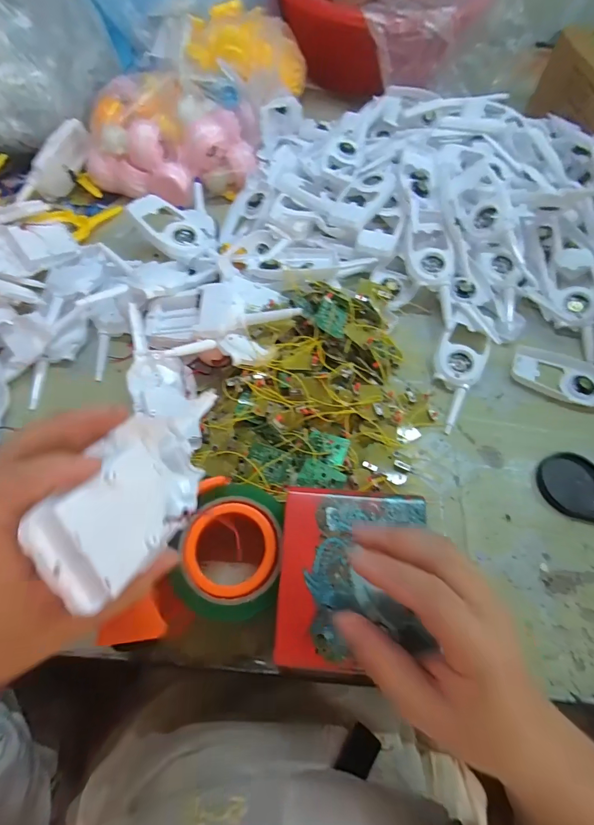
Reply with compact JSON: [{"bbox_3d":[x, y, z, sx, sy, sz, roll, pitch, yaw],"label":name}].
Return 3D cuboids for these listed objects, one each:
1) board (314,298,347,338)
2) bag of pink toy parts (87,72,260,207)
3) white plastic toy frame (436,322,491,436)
[{"bbox_3d":[0.038,-0.100,0.424,0.035,0.006,0.045,29,53,-12],"label":"board"},{"bbox_3d":[-0.178,-0.389,0.565,0.233,0.098,0.165,2,62,-2],"label":"bag of pink toy parts"},{"bbox_3d":[0.182,-0.047,0.459,0.056,0.024,0.137,26,63,10],"label":"white plastic toy frame"}]

